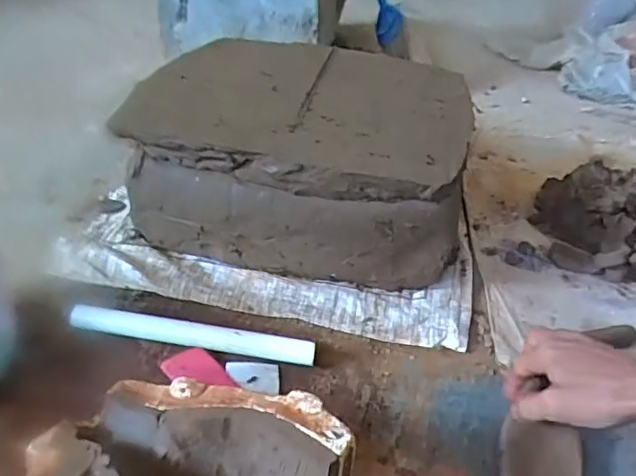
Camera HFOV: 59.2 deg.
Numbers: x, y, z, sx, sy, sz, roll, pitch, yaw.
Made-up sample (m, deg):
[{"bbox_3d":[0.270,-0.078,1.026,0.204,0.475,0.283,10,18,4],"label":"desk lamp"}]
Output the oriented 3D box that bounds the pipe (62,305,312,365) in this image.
[{"bbox_3d":[-0.135,0.105,0.600,0.262,0.026,0.018,8,35,4],"label":"pipe"}]

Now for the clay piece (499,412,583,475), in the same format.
[{"bbox_3d":[0.199,0.205,0.492,0.074,0.011,0.086,16,48,1],"label":"clay piece"}]

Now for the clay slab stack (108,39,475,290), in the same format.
[{"bbox_3d":[-0.016,-0.116,0.777,0.400,0.204,0.331,8,35,4],"label":"clay slab stack"}]

